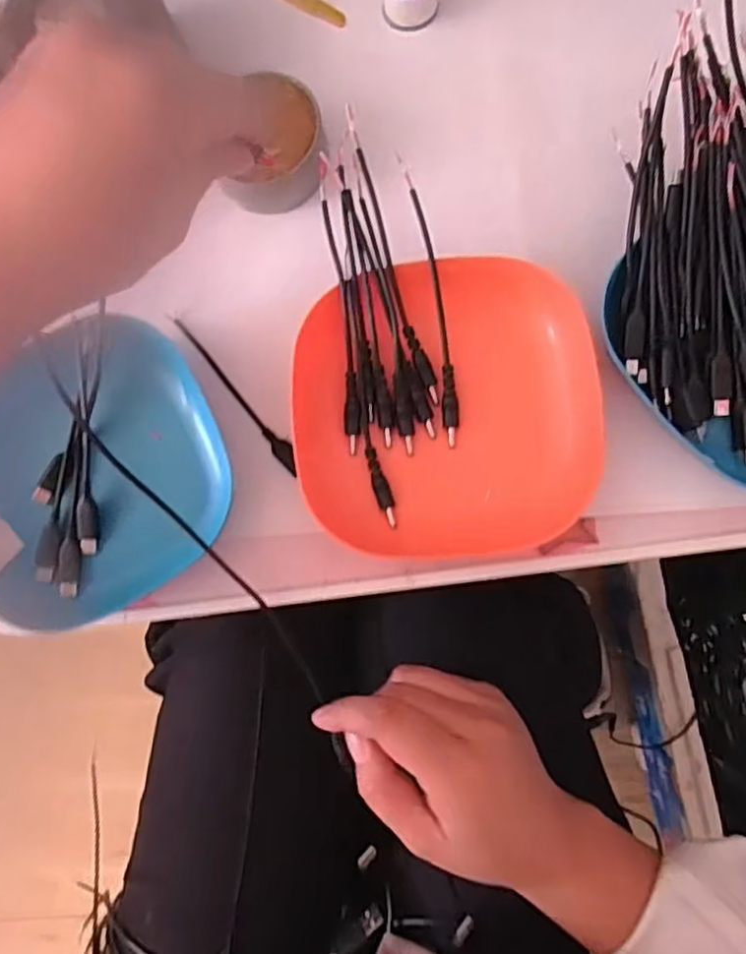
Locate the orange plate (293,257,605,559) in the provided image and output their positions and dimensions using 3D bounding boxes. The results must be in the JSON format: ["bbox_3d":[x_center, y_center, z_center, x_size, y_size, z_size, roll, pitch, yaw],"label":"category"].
[{"bbox_3d":[0.034,-0.033,0.318,0.133,0.031,0.138,-1,82,5],"label":"orange plate"}]

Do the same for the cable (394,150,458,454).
[{"bbox_3d":[0.030,-0.083,0.320,0.010,0.014,0.135,-10,102,4],"label":"cable"}]

